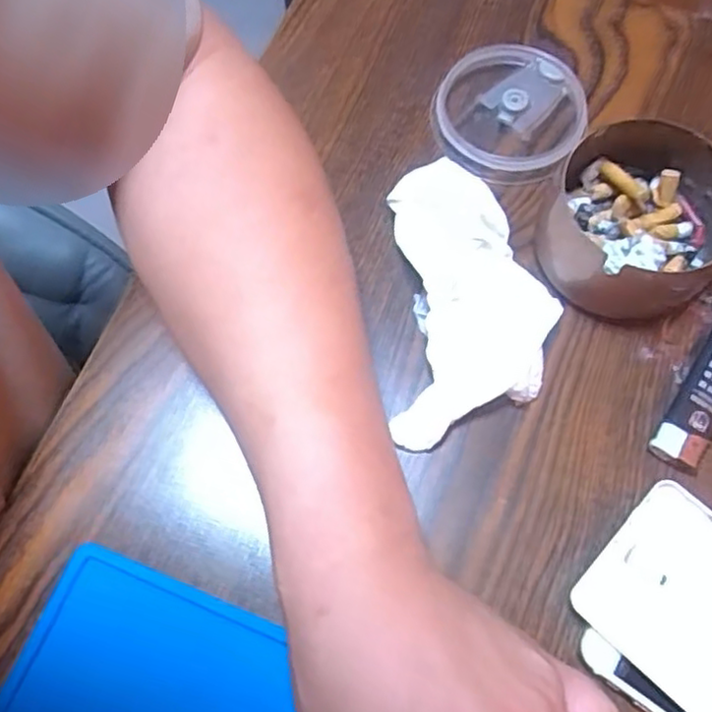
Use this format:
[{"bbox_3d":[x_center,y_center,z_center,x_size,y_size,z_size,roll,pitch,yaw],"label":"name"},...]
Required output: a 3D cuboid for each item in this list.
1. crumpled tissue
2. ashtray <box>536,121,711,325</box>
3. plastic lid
[{"bbox_3d":[0.053,-0.030,0.342,0.079,0.020,0.140,-6,69,-1],"label":"crumpled tissue"},{"bbox_3d":[0.137,-0.064,0.339,0.083,0.045,0.085,0,69,1],"label":"ashtray"},{"bbox_3d":[0.084,-0.134,0.383,0.080,0.015,0.080,0,69,1],"label":"plastic lid"}]

